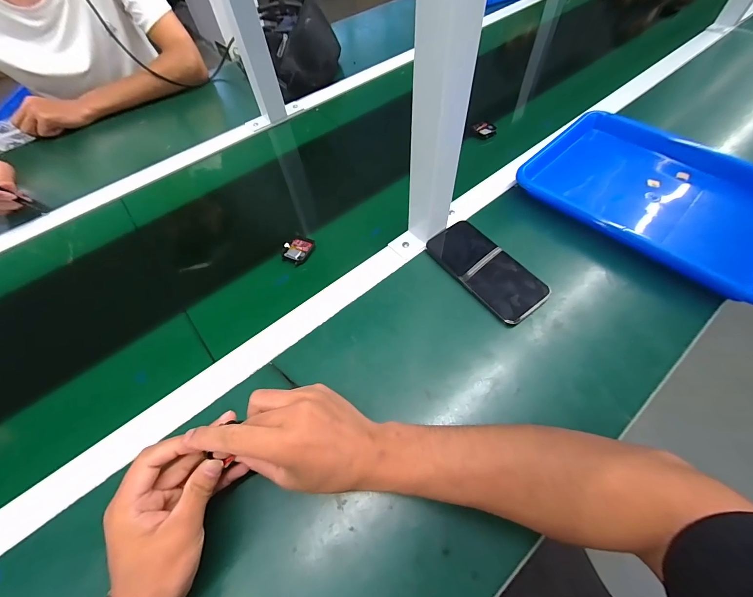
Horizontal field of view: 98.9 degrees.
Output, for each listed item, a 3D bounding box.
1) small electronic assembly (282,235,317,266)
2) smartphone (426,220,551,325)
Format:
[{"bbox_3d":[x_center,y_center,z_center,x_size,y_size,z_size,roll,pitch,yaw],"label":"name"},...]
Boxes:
[{"bbox_3d":[-0.114,-0.072,0.467,0.040,0.008,0.047,28,64,17],"label":"small electronic assembly"},{"bbox_3d":[0.144,-0.042,0.427,0.079,0.013,0.159,-34,64,-16],"label":"smartphone"}]

